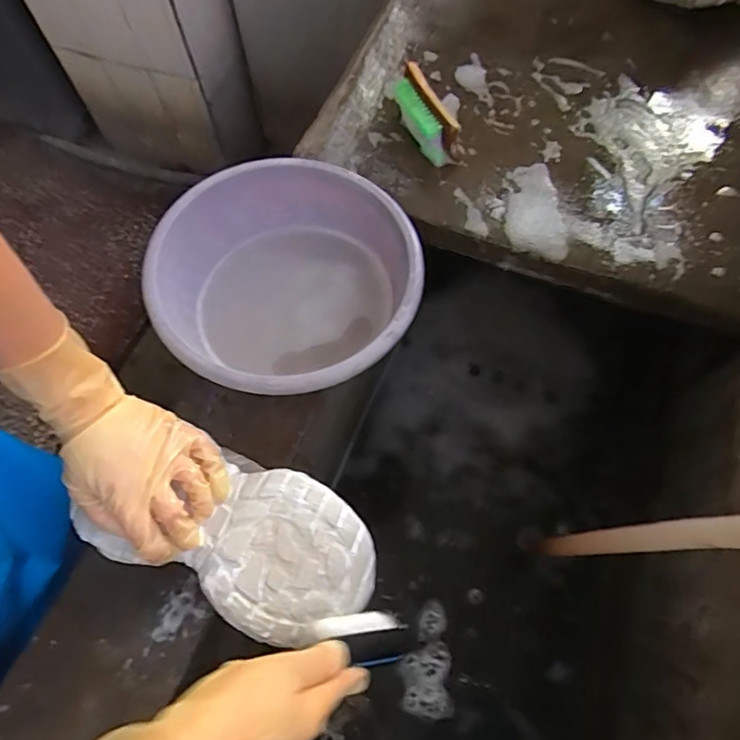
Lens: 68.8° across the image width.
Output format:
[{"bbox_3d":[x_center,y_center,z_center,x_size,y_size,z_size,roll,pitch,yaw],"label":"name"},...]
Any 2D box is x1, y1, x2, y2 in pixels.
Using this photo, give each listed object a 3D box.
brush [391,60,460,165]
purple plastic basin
[{"bbox_3d":[0.060,-0.288,0.621,0.034,0.058,0.108,-21,64,-8],"label":"brush"},{"bbox_3d":[-0.080,-0.085,0.554,0.252,0.094,0.255,-1,63,2],"label":"purple plastic basin"}]

